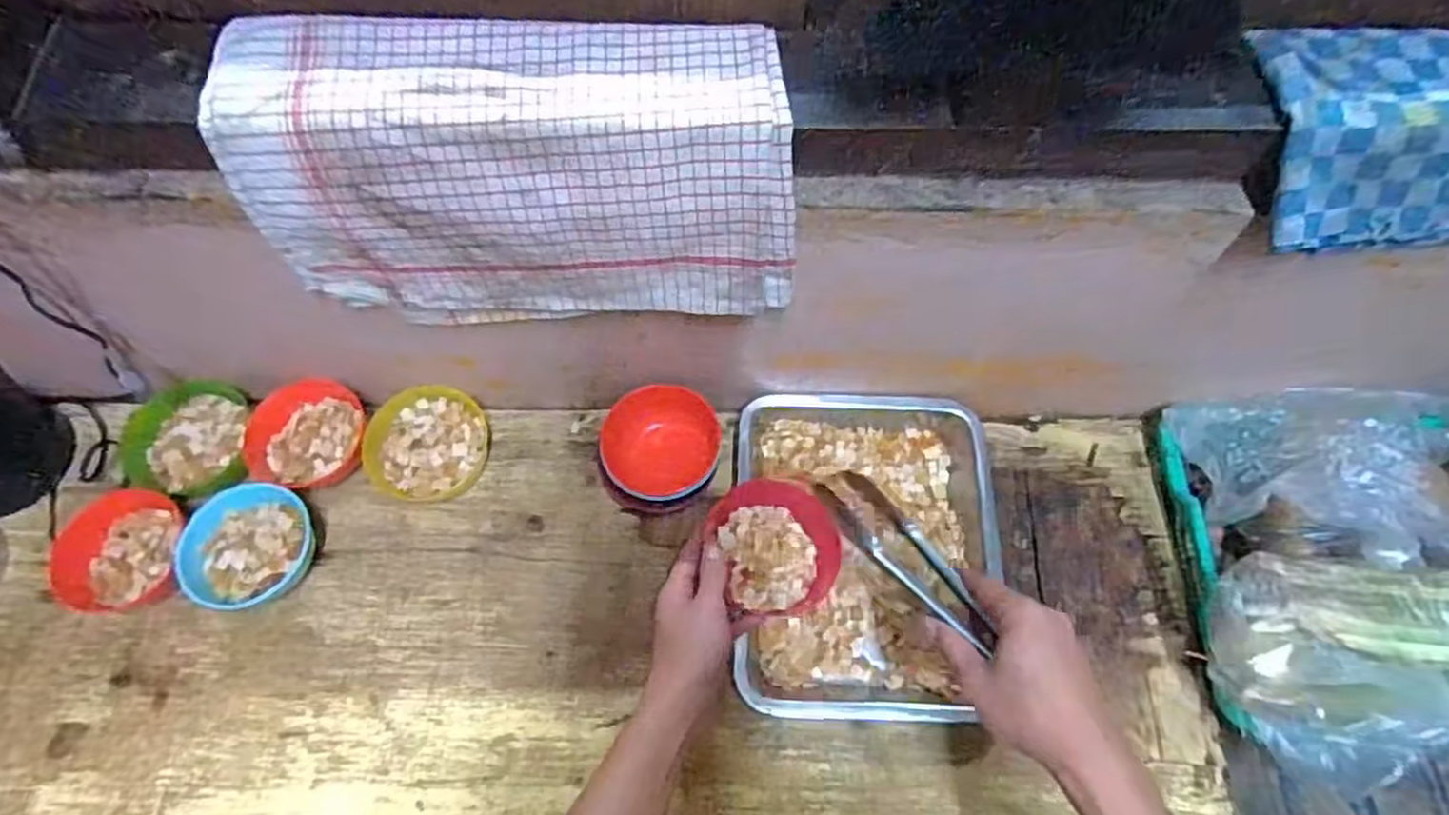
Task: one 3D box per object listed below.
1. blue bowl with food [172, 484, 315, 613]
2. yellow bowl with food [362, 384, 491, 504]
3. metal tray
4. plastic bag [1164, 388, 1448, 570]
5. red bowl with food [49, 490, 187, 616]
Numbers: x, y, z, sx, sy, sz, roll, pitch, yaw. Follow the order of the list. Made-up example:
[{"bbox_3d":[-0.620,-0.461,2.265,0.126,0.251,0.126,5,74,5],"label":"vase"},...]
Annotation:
[{"bbox_3d":[-0.446,0.133,0.693,0.114,0.040,0.112,1,64,-1],"label":"blue bowl with food"},{"bbox_3d":[-0.297,0.039,0.741,0.109,0.053,0.108,1,64,-1],"label":"yellow bowl with food"},{"bbox_3d":[0.136,0.127,0.709,0.240,0.045,0.317,2,64,0],"label":"metal tray"},{"bbox_3d":[0.577,0.064,0.685,0.231,0.110,0.175,-1,66,-2],"label":"plastic bag"},{"bbox_3d":[-0.551,0.133,0.687,0.101,0.050,0.109,1,64,-1],"label":"red bowl with food"}]

